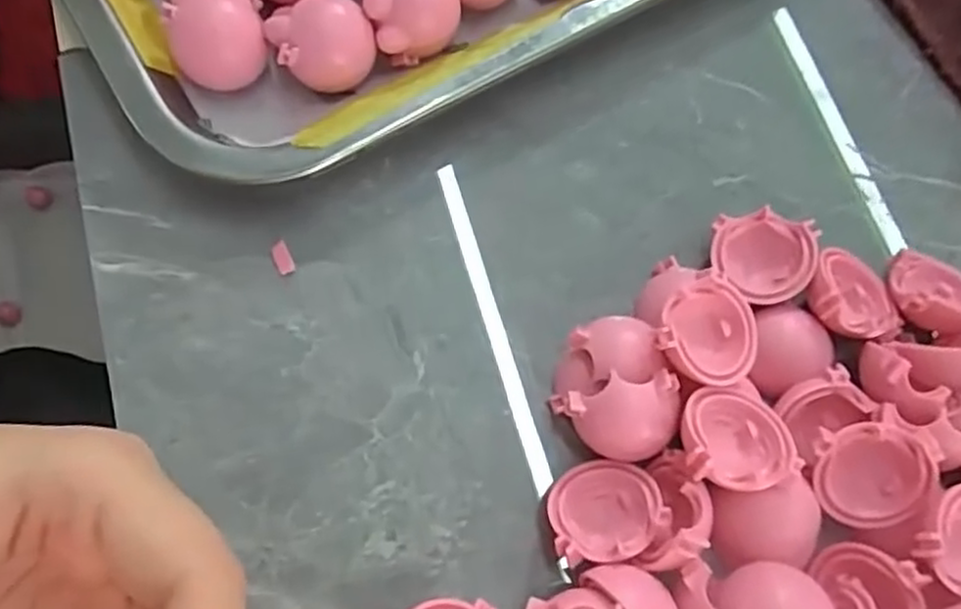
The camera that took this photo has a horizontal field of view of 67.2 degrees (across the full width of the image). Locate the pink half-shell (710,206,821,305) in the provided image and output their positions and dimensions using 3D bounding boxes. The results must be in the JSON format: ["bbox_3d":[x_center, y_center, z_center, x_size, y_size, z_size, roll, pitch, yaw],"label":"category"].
[{"bbox_3d":[0.085,-0.015,0.225,0.030,0.017,0.027,28,73,5],"label":"pink half-shell"}]

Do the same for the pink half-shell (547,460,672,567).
[{"bbox_3d":[0.033,0.056,0.197,0.030,0.019,0.025,-11,73,-6],"label":"pink half-shell"}]

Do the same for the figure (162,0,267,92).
[{"bbox_3d":[-0.084,-0.085,0.230,0.030,0.026,0.023,-26,76,-11],"label":"figure"}]

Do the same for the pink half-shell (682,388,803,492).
[{"bbox_3d":[0.067,0.035,0.191,0.031,0.018,0.027,1,73,-4],"label":"pink half-shell"}]

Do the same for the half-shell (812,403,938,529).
[{"bbox_3d":[0.106,0.045,0.199,0.030,0.016,0.030,-12,102,8],"label":"half-shell"}]

